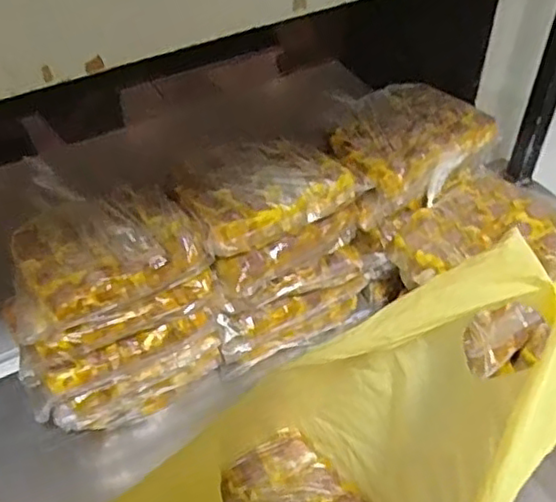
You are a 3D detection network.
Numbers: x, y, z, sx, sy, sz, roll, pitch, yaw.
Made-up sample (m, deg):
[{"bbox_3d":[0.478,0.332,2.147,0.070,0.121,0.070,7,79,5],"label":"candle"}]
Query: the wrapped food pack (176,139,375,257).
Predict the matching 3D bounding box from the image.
[{"bbox_3d":[-0.008,-0.058,0.582,0.158,0.031,0.104,-25,50,-22],"label":"wrapped food pack"}]

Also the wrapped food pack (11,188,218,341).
[{"bbox_3d":[-0.147,0.001,0.533,0.155,0.038,0.104,-23,49,-20],"label":"wrapped food pack"}]

